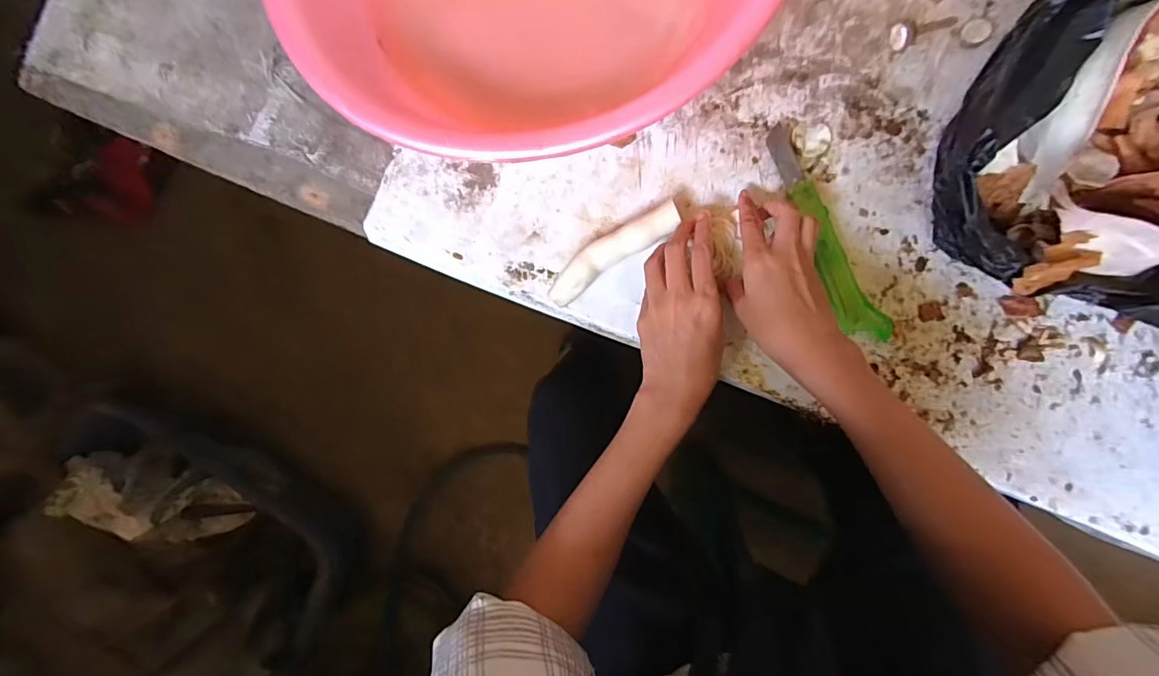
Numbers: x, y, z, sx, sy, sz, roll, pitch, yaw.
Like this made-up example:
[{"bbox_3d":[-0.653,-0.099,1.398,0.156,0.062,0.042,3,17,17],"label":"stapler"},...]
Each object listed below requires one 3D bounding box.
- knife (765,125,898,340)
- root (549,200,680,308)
[{"bbox_3d":[0.205,-0.089,0.420,0.032,0.019,0.196,-22,86,9],"label":"knife"},{"bbox_3d":[0.029,-0.074,0.445,0.128,0.027,0.030,-34,85,8],"label":"root"}]

